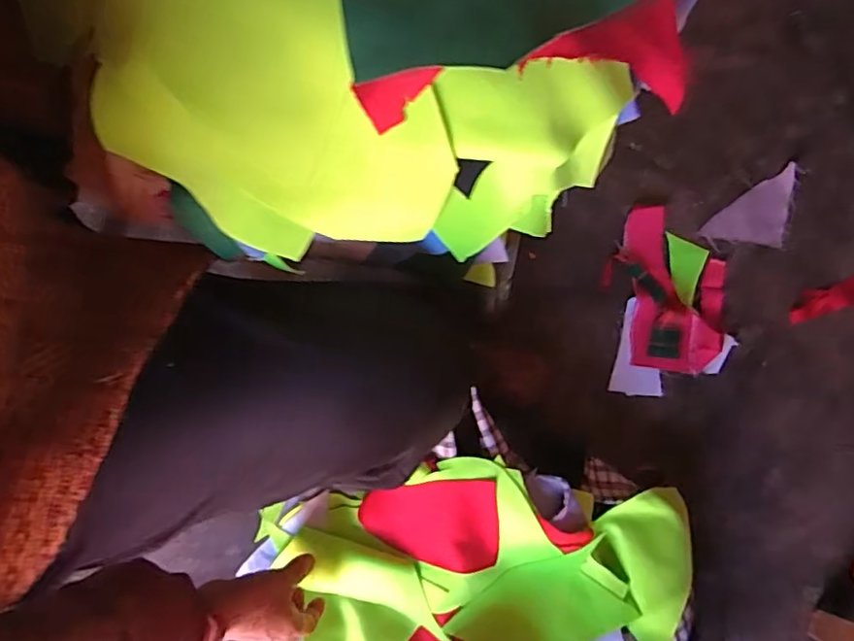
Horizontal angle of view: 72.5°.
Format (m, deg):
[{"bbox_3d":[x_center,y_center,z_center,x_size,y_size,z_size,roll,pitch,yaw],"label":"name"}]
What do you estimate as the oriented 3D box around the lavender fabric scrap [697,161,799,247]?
[{"bbox_3d":[0.433,-0.132,0.751,0.141,0.018,0.073,-38,80,-6],"label":"lavender fabric scrap"}]

